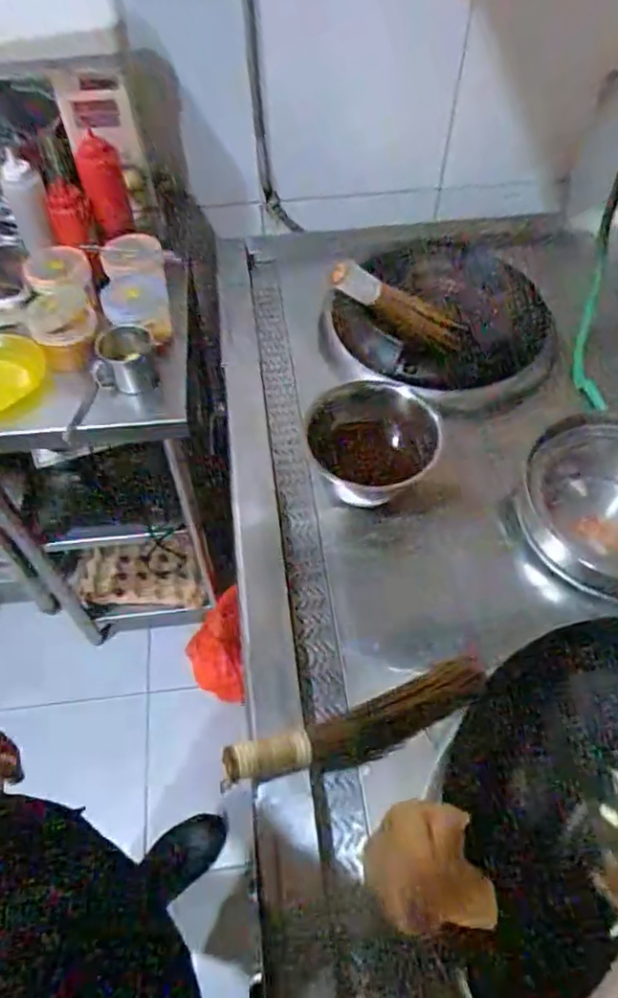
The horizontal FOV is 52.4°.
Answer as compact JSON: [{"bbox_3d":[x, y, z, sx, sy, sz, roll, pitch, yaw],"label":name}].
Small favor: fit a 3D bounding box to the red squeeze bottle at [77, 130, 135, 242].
[{"bbox_3d":[-0.335,-0.515,1.038,0.068,0.160,0.064,-16,57,-11],"label":"red squeeze bottle"}]

